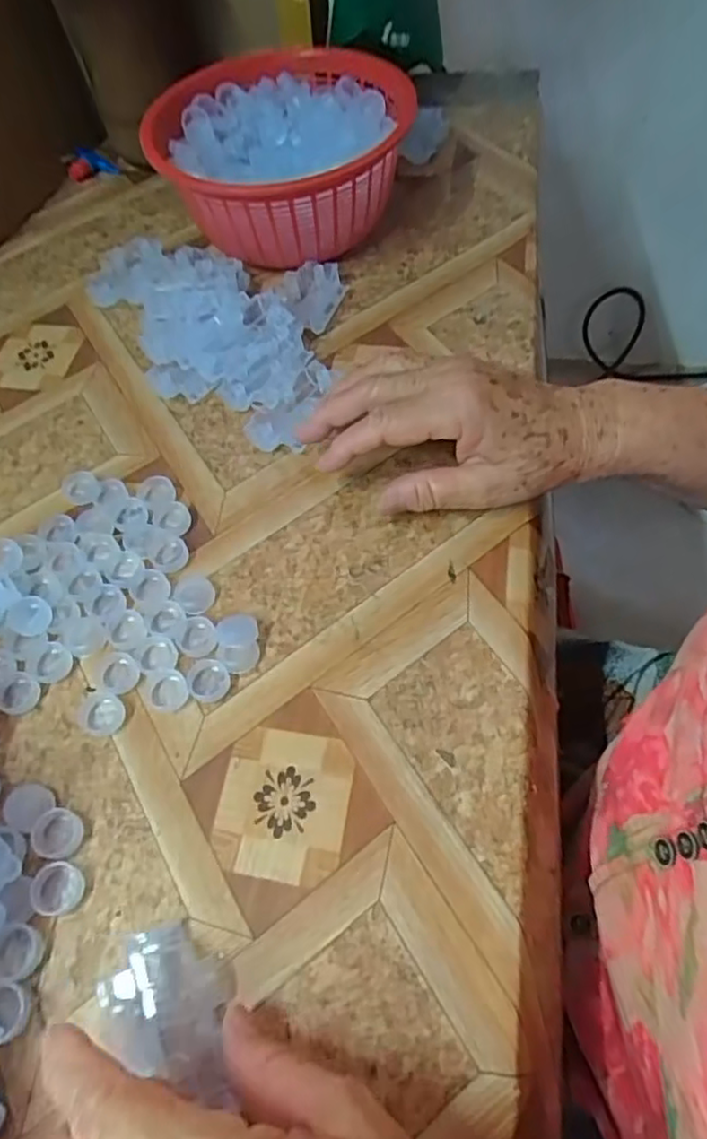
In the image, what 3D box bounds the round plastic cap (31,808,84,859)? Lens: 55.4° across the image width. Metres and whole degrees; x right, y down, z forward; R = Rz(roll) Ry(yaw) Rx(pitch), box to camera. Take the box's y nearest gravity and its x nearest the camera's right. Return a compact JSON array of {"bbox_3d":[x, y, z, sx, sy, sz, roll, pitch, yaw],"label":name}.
[{"bbox_3d":[-0.130,0.116,0.295,0.020,0.007,0.019,-2,56,3],"label":"round plastic cap"}]

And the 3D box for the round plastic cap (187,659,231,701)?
[{"bbox_3d":[-0.071,0.054,0.330,0.019,0.004,0.022,-36,61,-19],"label":"round plastic cap"}]

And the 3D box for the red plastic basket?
[{"bbox_3d":[-0.050,-0.289,0.485,0.174,0.097,0.194,-3,56,2],"label":"red plastic basket"}]

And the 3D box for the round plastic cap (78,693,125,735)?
[{"bbox_3d":[-0.122,0.069,0.326,0.023,0.004,0.020,2,56,5],"label":"round plastic cap"}]

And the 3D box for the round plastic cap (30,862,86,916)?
[{"bbox_3d":[-0.125,0.135,0.284,0.021,0.006,0.020,-2,56,3],"label":"round plastic cap"}]

